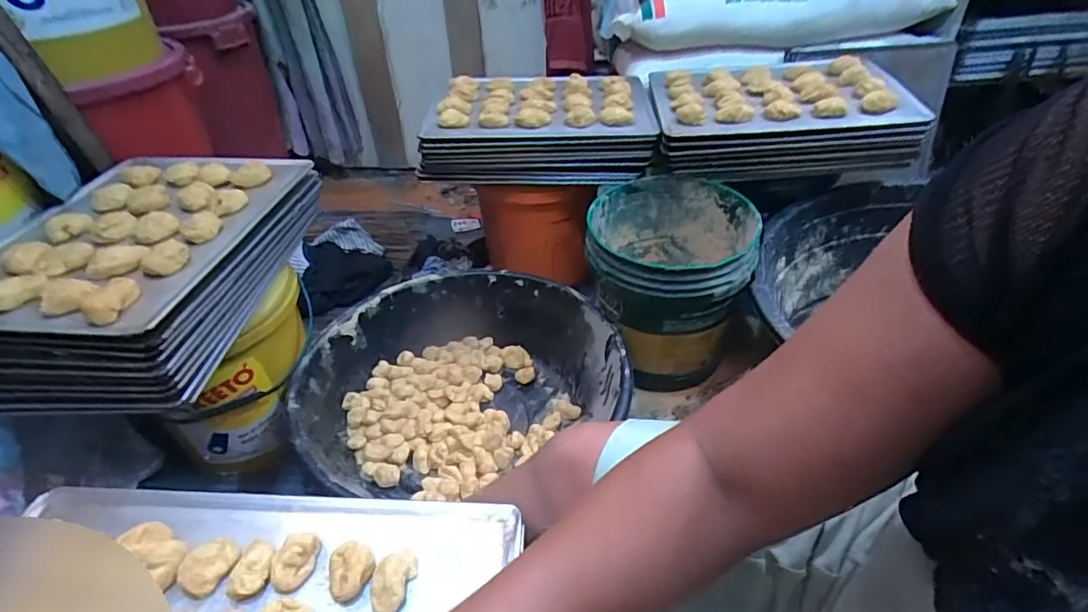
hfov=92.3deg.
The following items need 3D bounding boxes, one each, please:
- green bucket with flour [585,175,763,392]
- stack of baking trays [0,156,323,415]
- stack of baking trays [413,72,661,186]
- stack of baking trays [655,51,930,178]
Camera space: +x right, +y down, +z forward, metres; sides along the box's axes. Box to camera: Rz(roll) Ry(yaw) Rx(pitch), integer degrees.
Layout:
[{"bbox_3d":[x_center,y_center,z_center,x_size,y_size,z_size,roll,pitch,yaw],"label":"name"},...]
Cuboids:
[{"bbox_3d":[0.225,-0.037,0.989,0.273,0.312,0.278,6,39,12],"label":"green bucket with flour"},{"bbox_3d":[-0.577,-0.071,0.751,0.357,0.127,0.455,-2,38,2],"label":"stack of baking trays"},{"bbox_3d":[-0.015,-0.360,1.073,0.450,0.147,0.269,-1,38,4],"label":"stack of baking trays"},{"bbox_3d":[0.438,-0.374,1.019,0.435,0.136,0.293,0,38,5],"label":"stack of baking trays"}]

